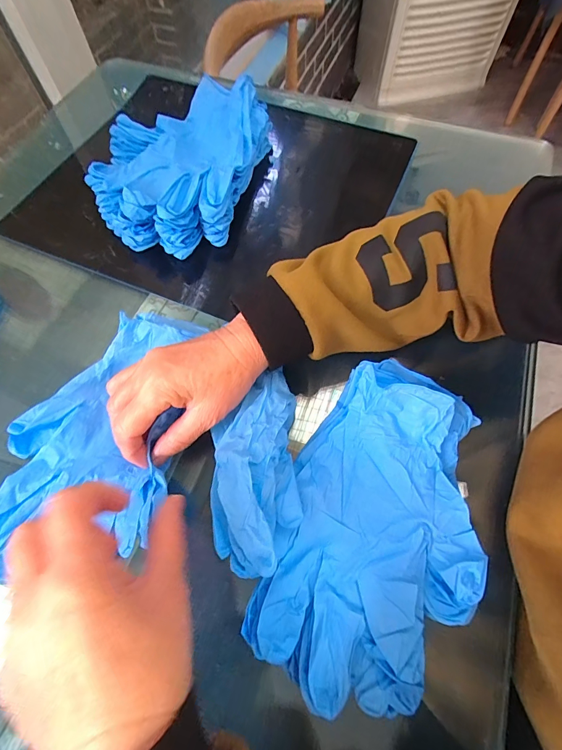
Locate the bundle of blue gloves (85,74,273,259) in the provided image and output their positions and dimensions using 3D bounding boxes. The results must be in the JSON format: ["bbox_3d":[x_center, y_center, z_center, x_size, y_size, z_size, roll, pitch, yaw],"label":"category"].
[{"bbox_3d":[-0.117,-0.254,0.422,0.164,0.054,0.235,15,66,8],"label":"bundle of blue gloves"}]

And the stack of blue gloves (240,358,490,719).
[{"bbox_3d":[0.075,0.099,0.256,0.135,0.038,0.224,17,66,9],"label":"stack of blue gloves"}]

